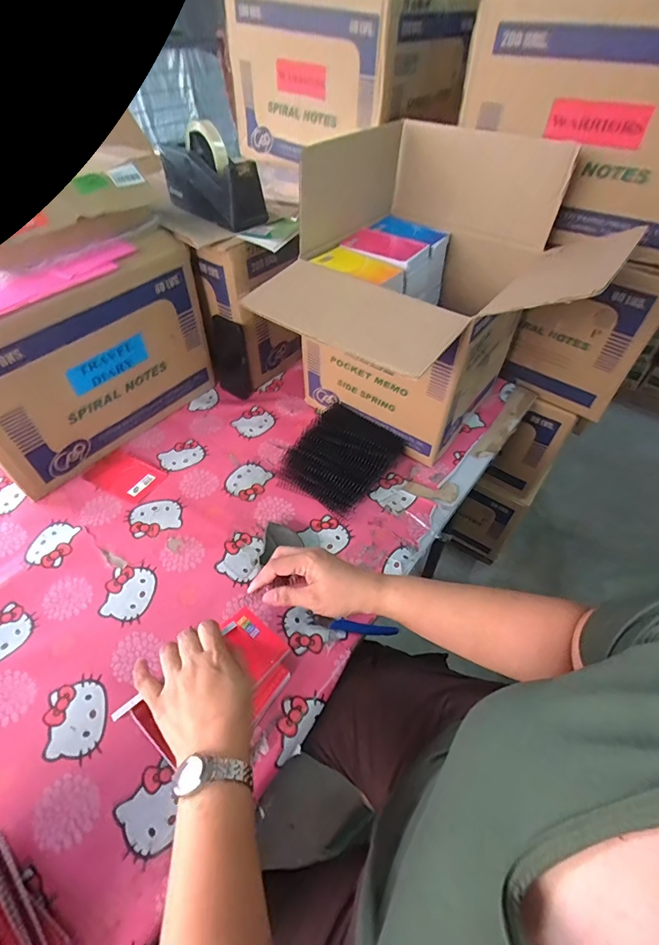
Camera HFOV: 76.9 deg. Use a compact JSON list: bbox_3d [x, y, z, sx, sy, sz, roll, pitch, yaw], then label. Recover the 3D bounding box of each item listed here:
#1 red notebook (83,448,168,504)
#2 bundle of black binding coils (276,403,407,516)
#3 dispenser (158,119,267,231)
[{"bbox_3d":[-0.364,0.004,0.742,0.122,0.005,0.081,22,52,15],"label":"red notebook"},{"bbox_3d":[0.020,-0.027,0.751,0.160,0.053,0.191,31,55,22],"label":"bundle of black binding coils"},{"bbox_3d":[-0.201,-0.503,0.704,0.198,0.116,0.061,34,57,25],"label":"dispenser"}]

